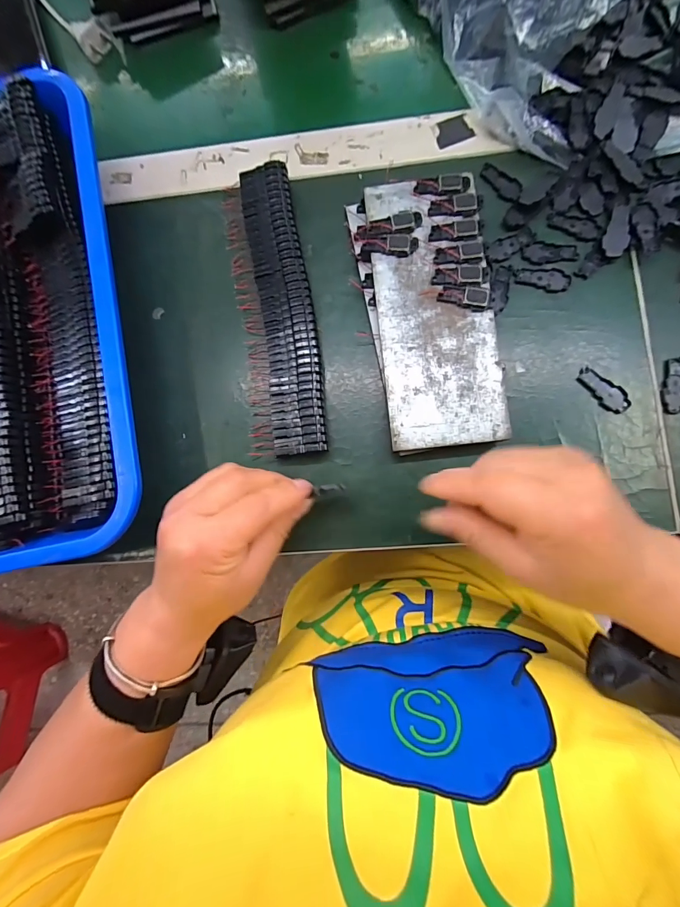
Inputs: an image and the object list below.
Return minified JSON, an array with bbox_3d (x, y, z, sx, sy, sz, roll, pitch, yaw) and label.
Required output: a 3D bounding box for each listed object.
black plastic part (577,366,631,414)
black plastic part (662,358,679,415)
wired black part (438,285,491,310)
[{"bbox_3d":[0.185,-0.044,0.263,0.039,0.004,0.018,37,88,7],"label":"black plastic part"},{"bbox_3d":[0.234,-0.047,0.260,0.017,0.004,0.040,9,85,5],"label":"black plastic part"},{"bbox_3d":[0.088,-0.110,0.262,0.035,0.005,0.015,11,85,6],"label":"wired black part"}]

